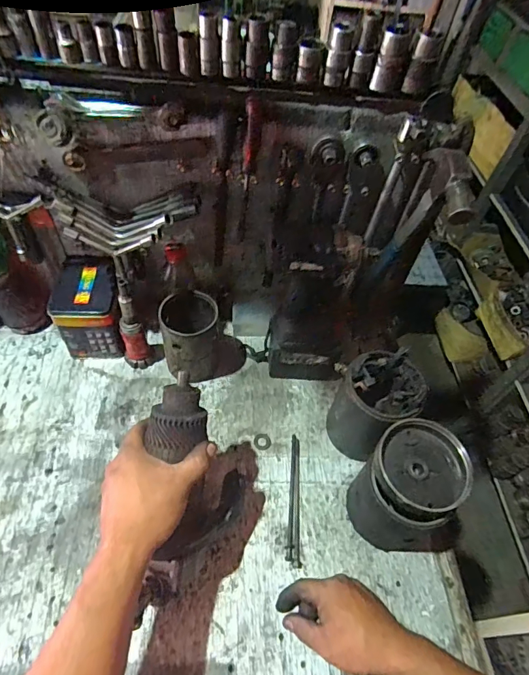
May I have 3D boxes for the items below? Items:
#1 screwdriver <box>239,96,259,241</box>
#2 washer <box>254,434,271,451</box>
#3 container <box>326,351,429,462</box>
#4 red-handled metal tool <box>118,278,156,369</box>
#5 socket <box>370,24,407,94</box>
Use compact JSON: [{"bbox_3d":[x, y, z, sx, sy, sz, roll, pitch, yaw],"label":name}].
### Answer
[{"bbox_3d":[-0.023,-0.222,0.585,0.015,0.197,0.022,18,52,7],"label":"screwdriver"},{"bbox_3d":[-0.003,0.162,0.661,0.027,0.004,0.026,2,51,-3],"label":"washer"},{"bbox_3d":[0.162,0.103,0.629,0.105,0.161,0.100,2,51,-3],"label":"container"},{"bbox_3d":[-0.208,-0.016,0.668,0.047,0.181,0.042,-15,55,-16],"label":"red-handled metal tool"},{"bbox_3d":[0.145,-0.323,0.491,0.030,0.064,0.029,14,52,4],"label":"socket"}]

